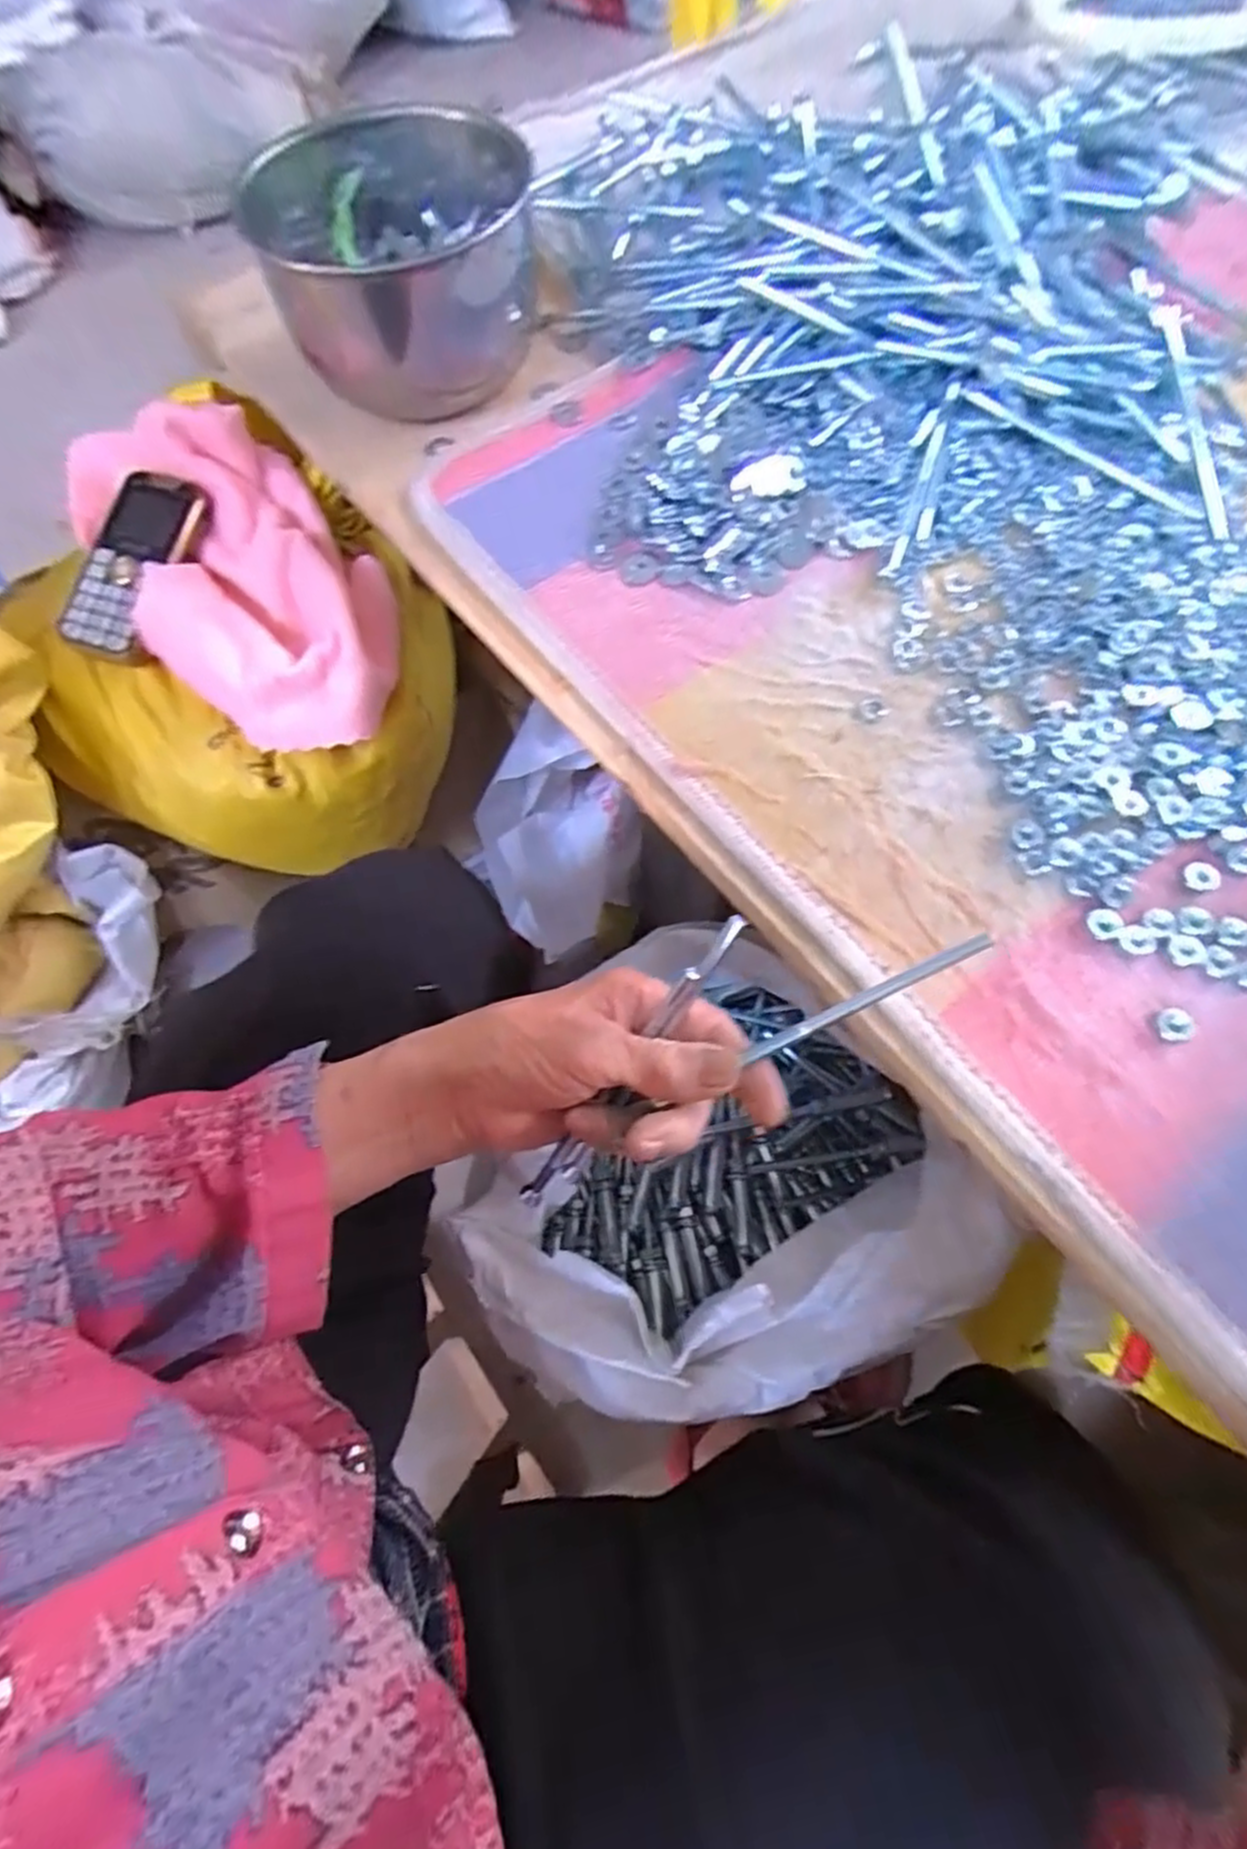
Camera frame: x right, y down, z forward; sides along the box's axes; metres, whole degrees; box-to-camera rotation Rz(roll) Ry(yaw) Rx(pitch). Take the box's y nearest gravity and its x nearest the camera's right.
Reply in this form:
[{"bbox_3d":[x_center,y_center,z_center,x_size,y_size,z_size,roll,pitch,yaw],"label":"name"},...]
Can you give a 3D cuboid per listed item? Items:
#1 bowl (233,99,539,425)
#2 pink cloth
[{"bbox_3d":[-0.138,-0.423,0.456,0.164,0.085,0.201,-17,69,-6],"label":"bowl"},{"bbox_3d":[-0.246,-0.231,0.463,0.143,0.076,0.261,-38,73,-12],"label":"pink cloth"}]

